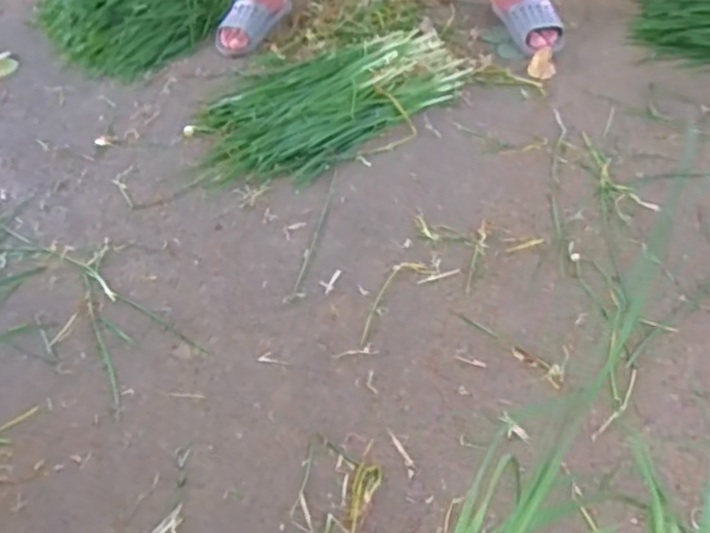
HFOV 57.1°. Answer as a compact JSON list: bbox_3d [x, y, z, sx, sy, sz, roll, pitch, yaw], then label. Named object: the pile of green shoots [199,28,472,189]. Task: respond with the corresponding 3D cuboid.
[{"bbox_3d":[-0.065,-0.340,1.268,0.569,0.051,0.345,-35,55,-22],"label":"pile of green shoots"}]

